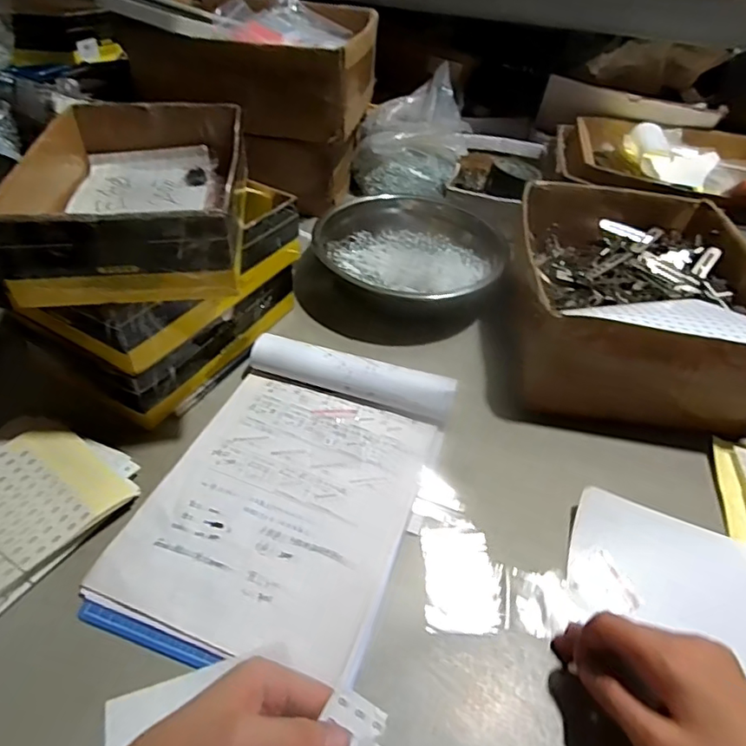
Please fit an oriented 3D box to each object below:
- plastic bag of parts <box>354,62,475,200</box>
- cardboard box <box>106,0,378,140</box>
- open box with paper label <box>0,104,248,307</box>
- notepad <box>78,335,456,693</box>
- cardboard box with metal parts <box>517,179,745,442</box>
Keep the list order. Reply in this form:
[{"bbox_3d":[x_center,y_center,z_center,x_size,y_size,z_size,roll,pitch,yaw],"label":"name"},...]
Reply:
[{"bbox_3d":[0.065,-0.392,0.894,0.175,0.146,0.180,13,44,9],"label":"plastic bag of parts"},{"bbox_3d":[-0.163,-0.458,0.796,0.311,0.118,0.241,11,44,6],"label":"cardboard box"},{"bbox_3d":[-0.210,-0.169,0.490,0.167,0.071,0.257,-4,44,-9],"label":"open box with paper label"},{"bbox_3d":[-0.071,0.096,0.477,0.214,0.040,0.306,16,45,12],"label":"notepad"},{"bbox_3d":[0.307,-0.086,0.669,0.258,0.161,0.313,9,44,5],"label":"cardboard box with metal parts"}]

